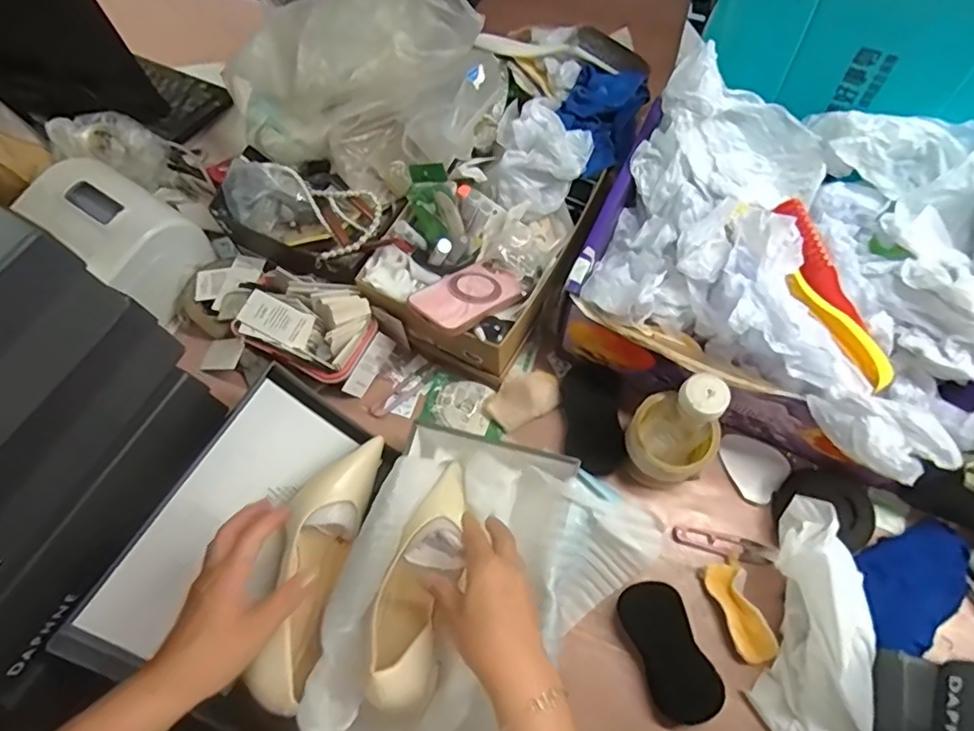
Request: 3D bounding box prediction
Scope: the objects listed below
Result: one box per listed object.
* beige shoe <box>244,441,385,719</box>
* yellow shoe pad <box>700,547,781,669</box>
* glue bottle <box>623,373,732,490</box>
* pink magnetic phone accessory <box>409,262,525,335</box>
[{"bbox_3d":[-0.163,0.193,0.563,0.060,0.090,0.239,9,57,5],"label":"beige shoe"},{"bbox_3d":[0.256,0.248,0.580,0.041,0.018,0.097,-18,68,-6],"label":"yellow shoe pad"},{"bbox_3d":[0.189,0.071,0.573,0.086,0.186,0.070,28,70,12],"label":"glue bottle"},{"bbox_3d":[-0.021,-0.077,0.625,0.119,0.010,0.076,-31,57,-32],"label":"pink magnetic phone accessory"}]

